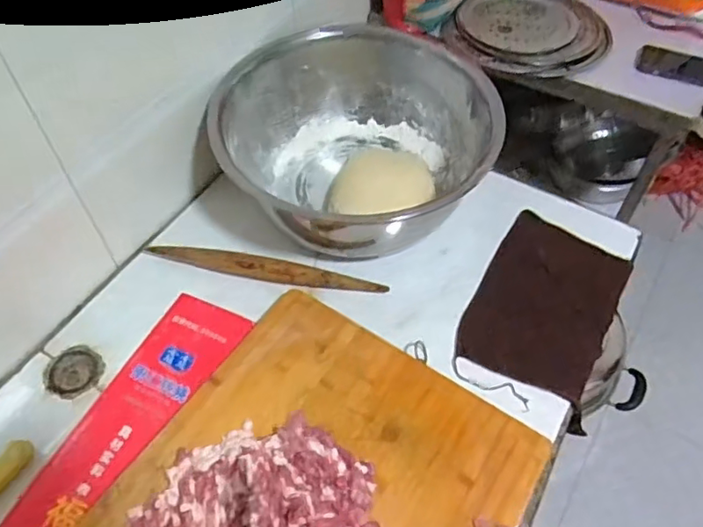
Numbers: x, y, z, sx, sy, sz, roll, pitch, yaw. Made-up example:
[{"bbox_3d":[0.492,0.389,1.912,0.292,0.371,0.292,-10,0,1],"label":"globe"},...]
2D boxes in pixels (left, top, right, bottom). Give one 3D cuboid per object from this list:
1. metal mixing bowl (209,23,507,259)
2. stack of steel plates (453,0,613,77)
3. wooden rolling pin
[{"bbox_3d":[-0.008,-0.179,0.859,0.358,0.169,0.340,0,53,1],"label":"metal mixing bowl"},{"bbox_3d":[0.325,-0.421,1.063,0.264,0.055,0.256,-38,61,-24],"label":"stack of steel plates"},{"bbox_3d":[-0.119,0.006,0.795,0.328,0.019,0.027,9,54,8],"label":"wooden rolling pin"}]

